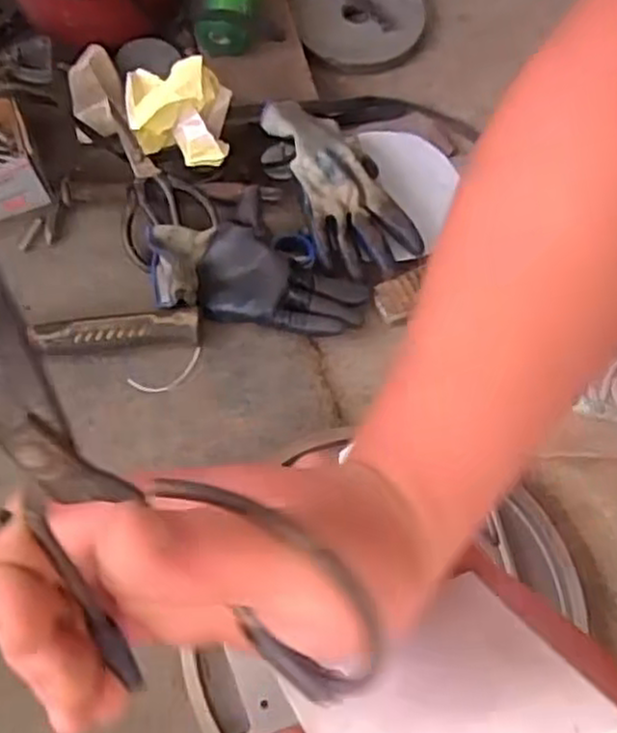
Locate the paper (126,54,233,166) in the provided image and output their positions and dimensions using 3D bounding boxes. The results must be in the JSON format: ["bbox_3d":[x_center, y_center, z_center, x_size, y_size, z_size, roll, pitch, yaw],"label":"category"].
[{"bbox_3d":[-0.135,-0.264,0.770,0.105,0.079,0.079,3,69,3],"label":"paper"}]

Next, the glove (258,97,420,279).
[{"bbox_3d":[0.032,-0.190,0.776,0.099,0.068,0.209,-22,70,-7],"label":"glove"}]

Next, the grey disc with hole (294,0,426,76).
[{"bbox_3d":[0.063,-0.422,0.891,0.153,0.015,0.149,0,69,1],"label":"grey disc with hole"}]

